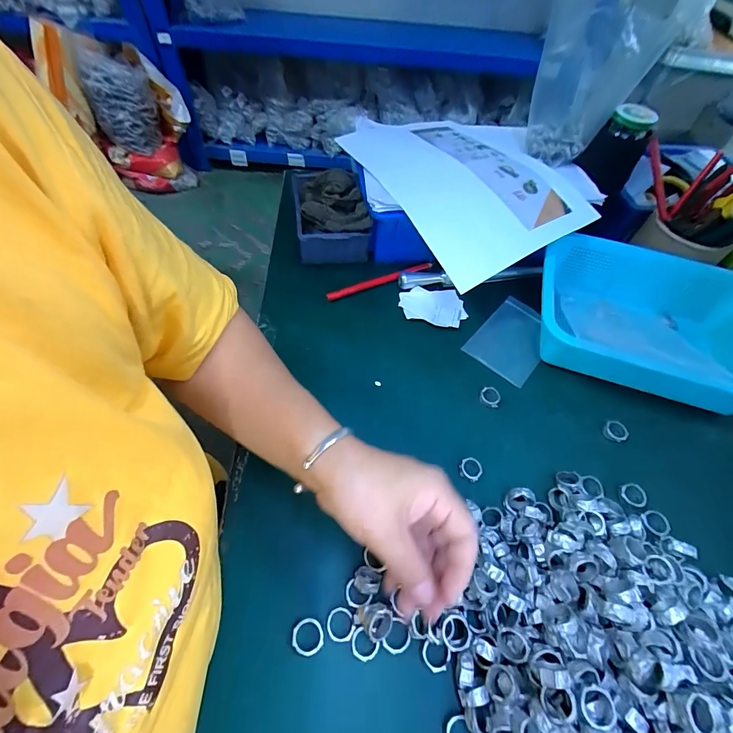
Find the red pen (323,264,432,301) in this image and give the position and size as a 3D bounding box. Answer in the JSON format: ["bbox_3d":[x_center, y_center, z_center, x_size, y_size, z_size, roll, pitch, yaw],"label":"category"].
[{"bbox_3d":[0.020,-0.113,0.477,0.151,0.013,0.013,-19,59,-16],"label":"red pen"}]

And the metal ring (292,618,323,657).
[{"bbox_3d":[-0.043,0.199,0.268,0.022,0.004,0.022,2,56,-3],"label":"metal ring"}]

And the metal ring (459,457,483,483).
[{"bbox_3d":[0.100,0.098,0.349,0.021,0.005,0.021,2,56,-3],"label":"metal ring"}]

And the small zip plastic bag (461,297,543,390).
[{"bbox_3d":[0.181,-0.034,0.448,0.078,0.004,0.118,37,61,19],"label":"small zip plastic bag"}]

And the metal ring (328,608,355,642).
[{"bbox_3d":[-0.019,0.193,0.272,0.020,0.005,0.021,2,56,-3],"label":"metal ring"}]

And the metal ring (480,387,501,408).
[{"bbox_3d":[0.134,0.031,0.392,0.021,0.006,0.021,23,57,12],"label":"metal ring"}]

